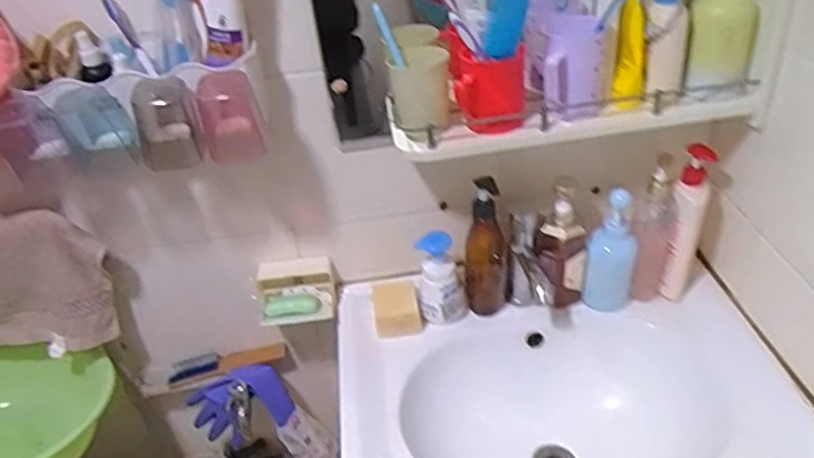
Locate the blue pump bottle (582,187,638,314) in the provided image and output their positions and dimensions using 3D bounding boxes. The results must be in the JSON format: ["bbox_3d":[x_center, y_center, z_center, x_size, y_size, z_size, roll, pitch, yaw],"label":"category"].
[{"bbox_3d":[0.321,0.030,1.014,0.075,0.199,0.074,8,36,20],"label":"blue pump bottle"}]

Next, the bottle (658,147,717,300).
[{"bbox_3d":[0.424,-0.003,0.984,0.049,0.244,0.046,-31,41,-32],"label":"bottle"}]

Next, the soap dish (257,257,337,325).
[{"bbox_3d":[-0.180,0.099,1.058,0.126,0.070,0.092,-10,34,-5],"label":"soap dish"}]

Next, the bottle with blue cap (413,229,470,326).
[{"bbox_3d":[0.054,0.070,1.021,0.075,0.159,0.067,-5,34,1],"label":"bottle with blue cap"}]

